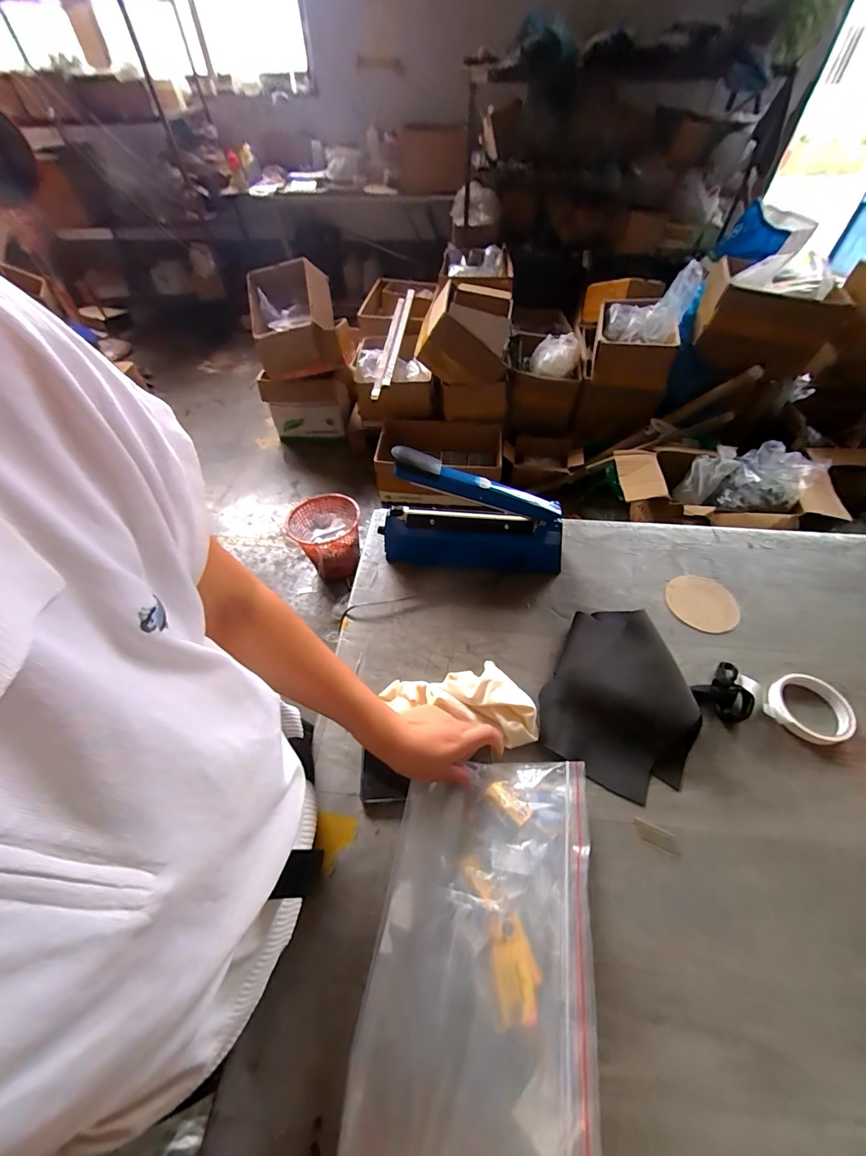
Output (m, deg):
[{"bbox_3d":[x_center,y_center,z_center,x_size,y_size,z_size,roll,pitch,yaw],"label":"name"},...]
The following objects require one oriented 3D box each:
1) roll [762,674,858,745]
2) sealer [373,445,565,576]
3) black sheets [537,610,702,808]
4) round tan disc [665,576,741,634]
[{"bbox_3d":[0.489,0.165,0.528,0.088,0.022,0.085,-1,52,1],"label":"roll"},{"bbox_3d":[0.062,-0.093,0.644,0.295,0.184,0.065,8,52,8],"label":"sealer"},{"bbox_3d":[0.246,0.147,0.524,0.178,0.062,0.218,22,56,19],"label":"black sheets"},{"bbox_3d":[0.426,0.040,0.645,0.095,0.010,0.102,-1,52,1],"label":"round tan disc"}]

